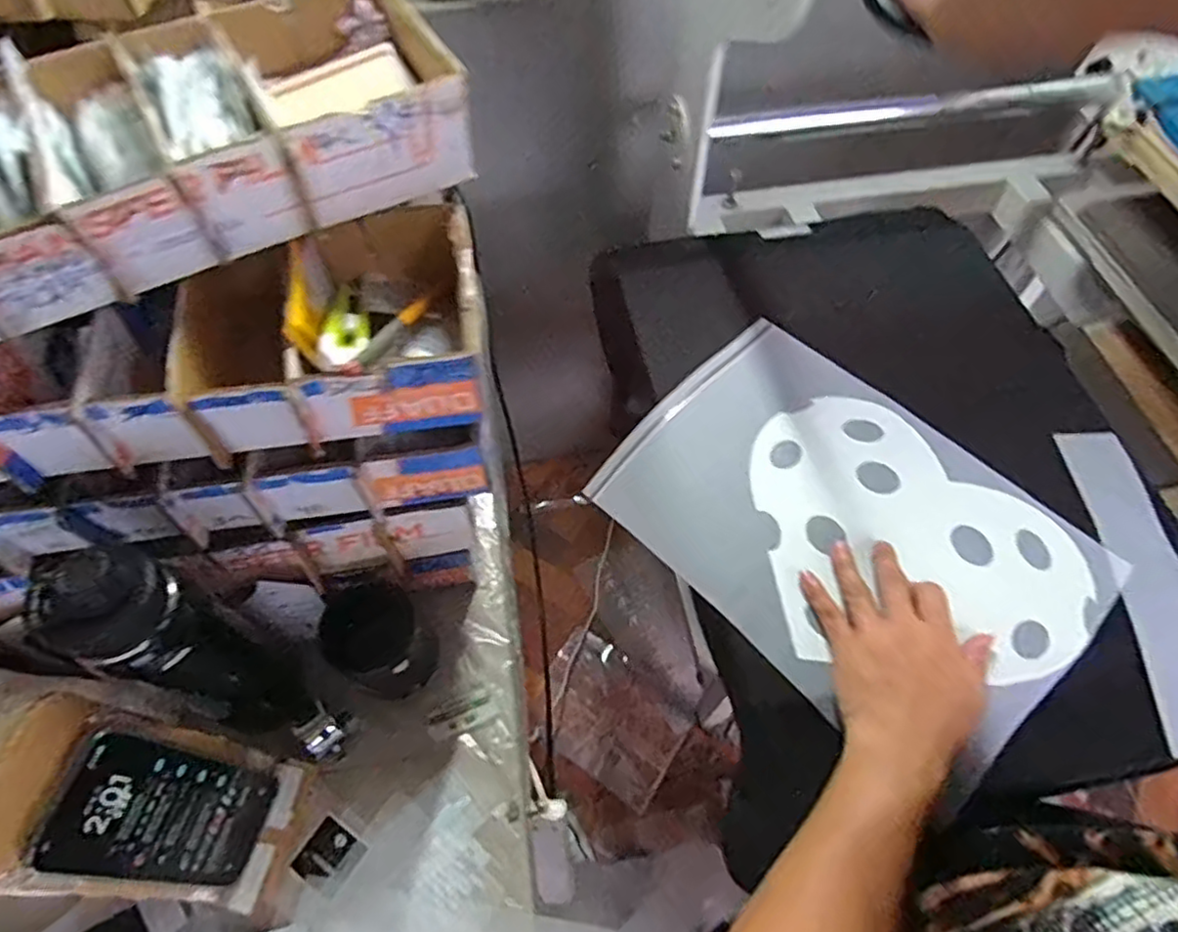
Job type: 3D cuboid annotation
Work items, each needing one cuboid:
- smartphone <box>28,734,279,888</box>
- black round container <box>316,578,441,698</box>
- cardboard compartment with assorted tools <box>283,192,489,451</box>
[{"bbox_3d":[-0.285,0.239,0.458,0.006,0.169,0.076,1,57,21],"label":"smartphone"},{"bbox_3d":[-0.195,0.164,0.623,0.083,0.064,0.095,-38,66,-21],"label":"black round container"},{"bbox_3d":[-0.143,-0.109,0.493,0.124,0.079,0.174,-6,59,-4],"label":"cardboard compartment with assorted tools"}]

